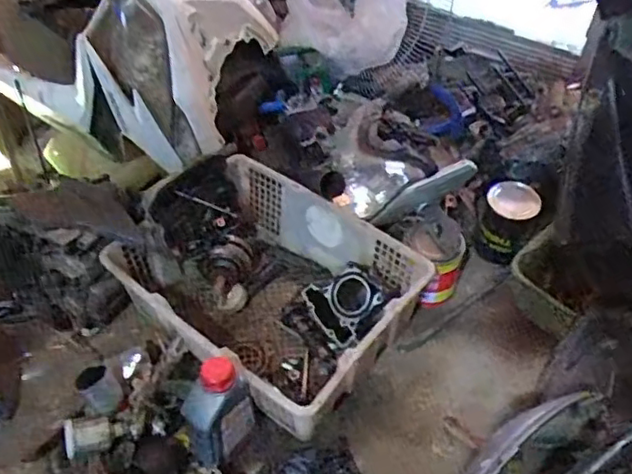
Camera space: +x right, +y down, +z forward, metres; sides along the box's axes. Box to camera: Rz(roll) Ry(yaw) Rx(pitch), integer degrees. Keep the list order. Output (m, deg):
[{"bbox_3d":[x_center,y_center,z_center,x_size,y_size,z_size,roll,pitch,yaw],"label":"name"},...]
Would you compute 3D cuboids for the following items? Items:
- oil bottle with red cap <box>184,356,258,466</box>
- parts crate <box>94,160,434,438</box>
[{"bbox_3d":[-0.145,0.265,0.931,0.068,0.221,0.095,35,55,28],"label":"oil bottle with red cap"},{"bbox_3d":[-0.085,0.081,1.106,0.468,0.178,0.370,32,53,26],"label":"parts crate"}]

